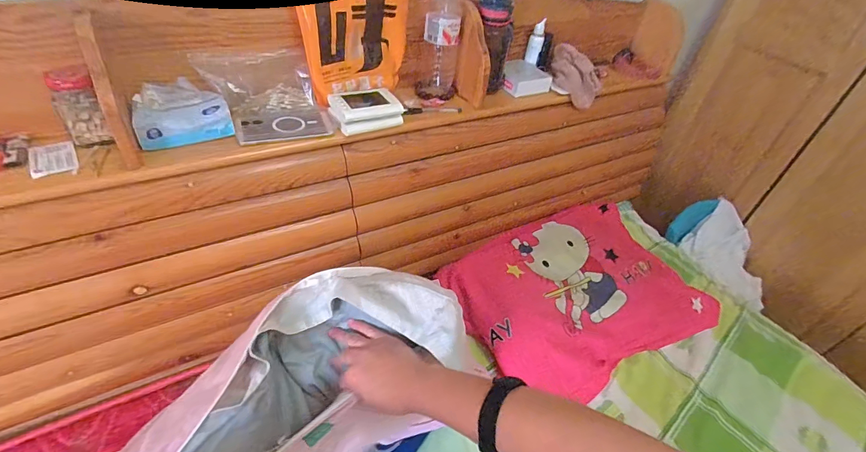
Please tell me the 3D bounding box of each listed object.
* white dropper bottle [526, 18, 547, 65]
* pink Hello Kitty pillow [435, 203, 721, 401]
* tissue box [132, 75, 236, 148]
[{"bbox_3d":[0.237,-0.424,0.933,0.030,0.091,0.027,15,42,8],"label":"white dropper bottle"},{"bbox_3d":[0.344,0.147,0.951,0.632,0.148,0.376,-16,47,-25],"label":"pink Hello Kitty pillow"},{"bbox_3d":[-0.396,-0.178,0.642,0.131,0.063,0.084,-17,47,-26],"label":"tissue box"}]

